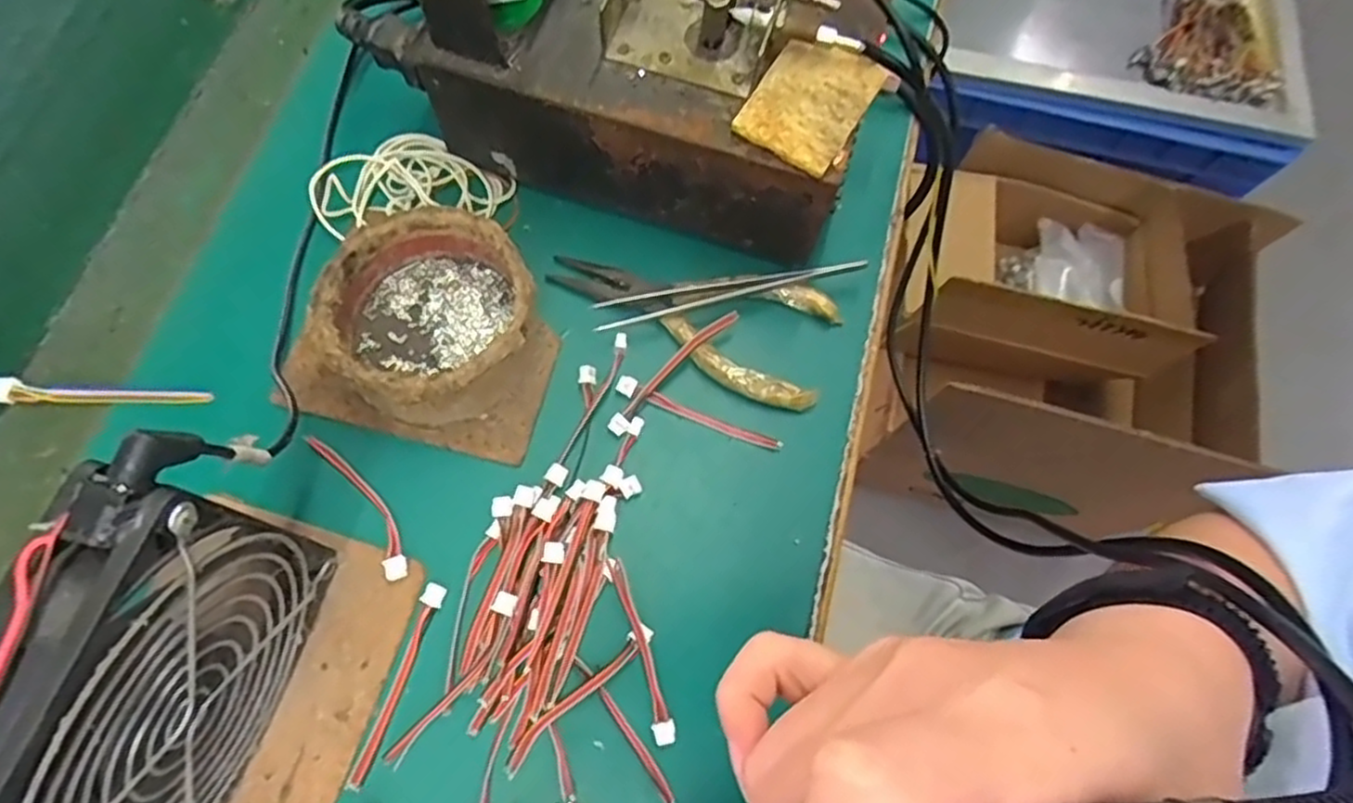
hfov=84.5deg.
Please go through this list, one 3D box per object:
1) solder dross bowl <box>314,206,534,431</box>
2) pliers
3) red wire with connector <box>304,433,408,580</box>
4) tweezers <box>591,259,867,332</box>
[{"bbox_3d":[-0.101,-0.036,0.312,0.079,0.039,0.083,2,71,-5],"label":"solder dross bowl"},{"bbox_3d":[0.010,-0.045,0.342,0.132,0.010,0.060,26,72,7],"label":"pliers"},{"bbox_3d":[-0.128,0.040,0.304,0.013,0.005,0.072,-34,75,-13],"label":"red wire with connector"},{"bbox_3d":[0.024,-0.051,0.340,0.123,0.010,0.014,-12,71,-6],"label":"tweezers"}]

